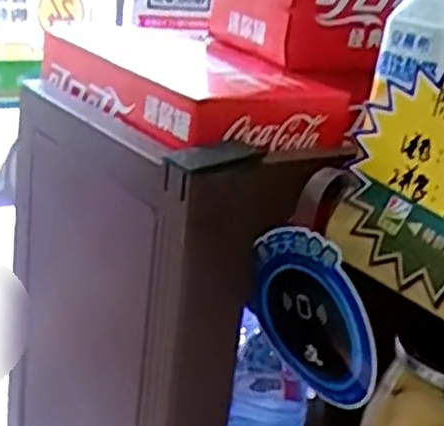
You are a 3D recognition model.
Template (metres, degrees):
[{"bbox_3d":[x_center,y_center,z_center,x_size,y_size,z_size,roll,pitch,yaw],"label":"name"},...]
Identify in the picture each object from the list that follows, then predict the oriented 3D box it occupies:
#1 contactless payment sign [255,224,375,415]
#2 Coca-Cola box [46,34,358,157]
[{"bbox_3d":[0.050,0.058,0.443,0.007,0.099,0.091,-21,35,-38],"label":"contactless payment sign"},{"bbox_3d":[-0.028,-0.092,0.546,0.128,0.042,0.231,-8,25,-33],"label":"Coca-Cola box"}]

